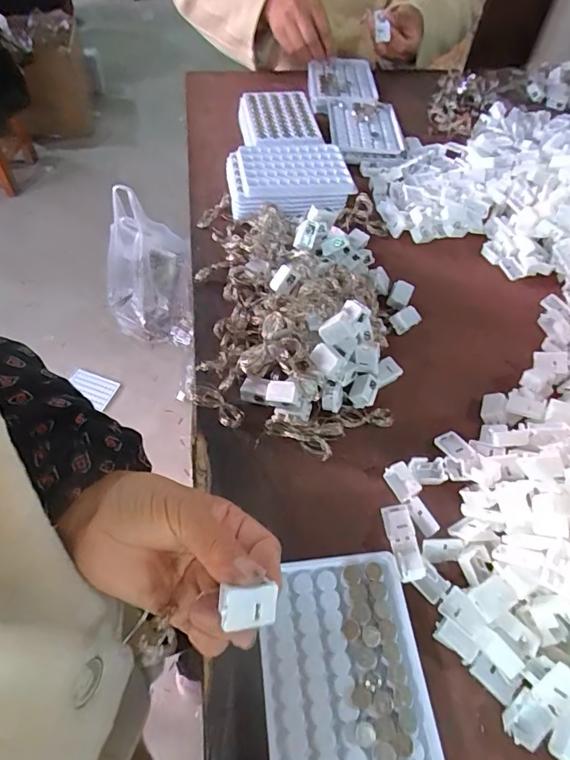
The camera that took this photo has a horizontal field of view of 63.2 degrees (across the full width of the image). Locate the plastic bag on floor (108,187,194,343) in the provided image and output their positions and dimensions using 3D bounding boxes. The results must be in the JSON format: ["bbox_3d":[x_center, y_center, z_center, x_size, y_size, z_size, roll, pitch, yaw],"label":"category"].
[{"bbox_3d":[-0.374,-0.282,1.254,0.248,0.353,0.264,-15,57,-12],"label":"plastic bag on floor"}]

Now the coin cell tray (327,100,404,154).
[{"bbox_3d":[0.109,-0.347,0.634,0.096,0.020,0.138,2,55,-1],"label":"coin cell tray"}]

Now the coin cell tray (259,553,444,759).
[{"bbox_3d":[0.035,0.177,0.276,0.095,0.013,0.130,-4,55,-5],"label":"coin cell tray"}]

